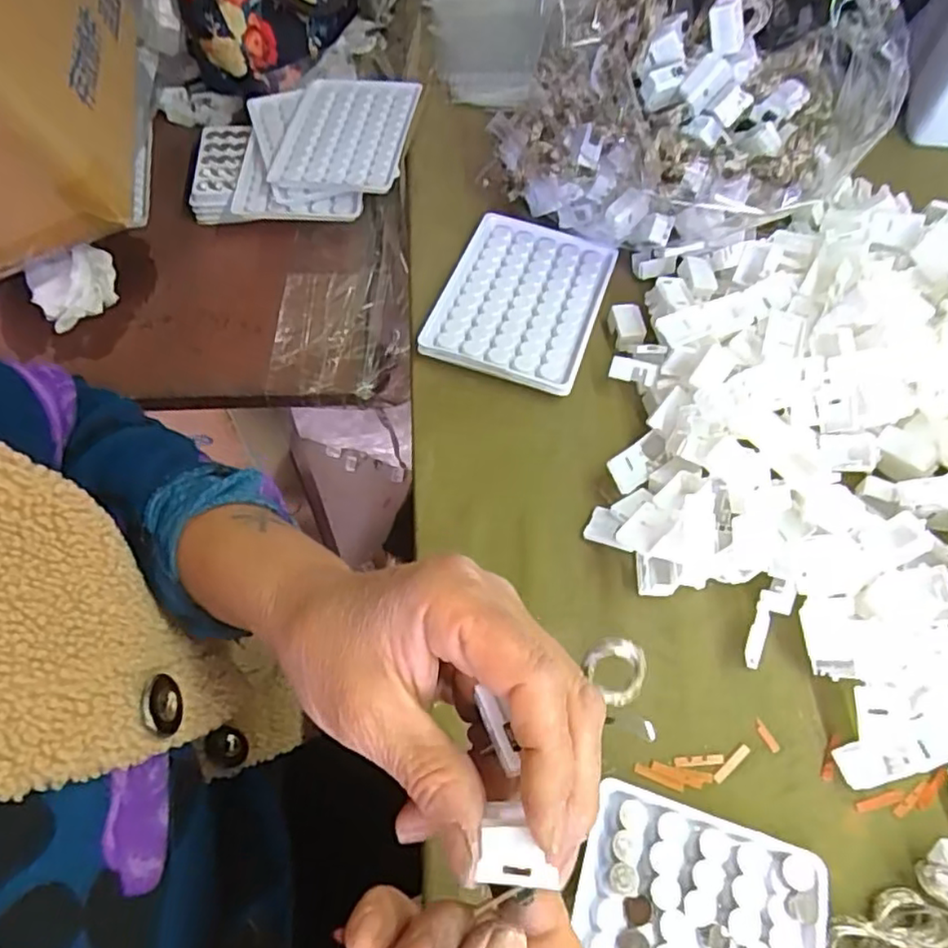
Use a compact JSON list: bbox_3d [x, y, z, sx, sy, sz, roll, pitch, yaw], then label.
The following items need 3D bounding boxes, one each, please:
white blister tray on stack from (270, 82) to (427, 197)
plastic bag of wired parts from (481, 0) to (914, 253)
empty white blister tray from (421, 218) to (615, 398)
[{"bbox_3d":[-0.099,-0.259,0.498,0.094,0.015,0.126,9,60,3],"label":"white blister tray on stack"},{"bbox_3d":[0.134,-0.240,0.404,0.226,0.134,0.172,34,65,17],"label":"plastic bag of wired parts"},{"bbox_3d":[0.030,-0.111,0.409,0.092,0.012,0.126,17,61,8],"label":"empty white blister tray"}]

